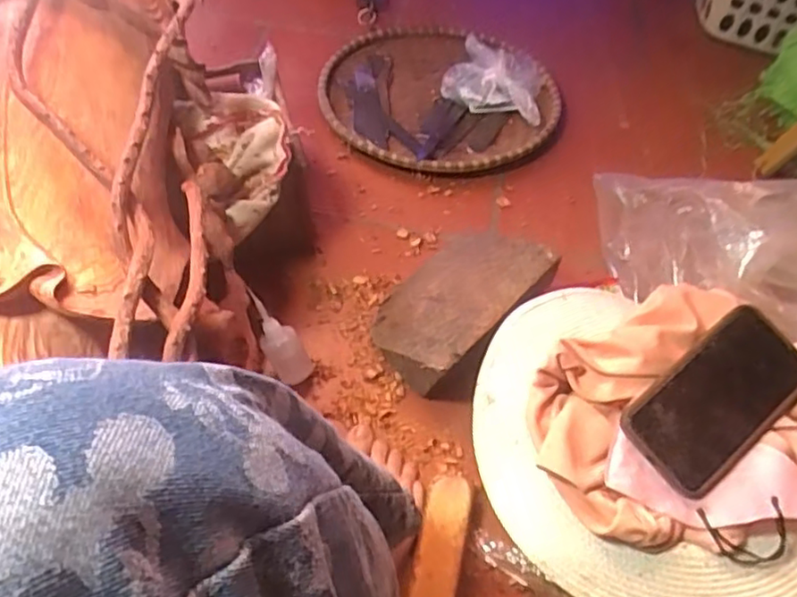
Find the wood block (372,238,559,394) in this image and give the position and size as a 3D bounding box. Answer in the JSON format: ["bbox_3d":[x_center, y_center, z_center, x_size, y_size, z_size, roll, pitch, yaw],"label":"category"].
[{"bbox_3d":[0.061,-0.002,0.681,0.132,0.077,0.201,34,58,20],"label":"wood block"}]

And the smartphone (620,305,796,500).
[{"bbox_3d":[0.259,0.080,0.517,0.157,0.010,0.081,-38,79,-12],"label":"smartphone"}]

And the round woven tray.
[{"bbox_3d":[0.055,-0.281,0.931,0.328,0.045,0.299,2,53,-2],"label":"round woven tray"}]

